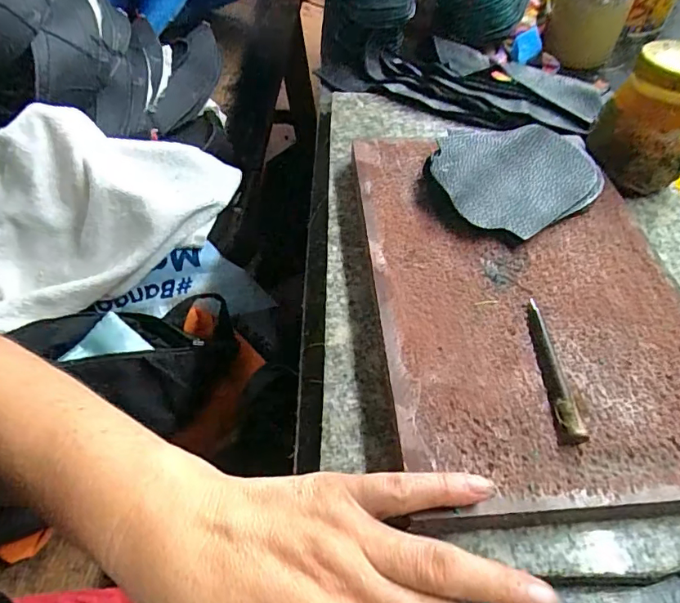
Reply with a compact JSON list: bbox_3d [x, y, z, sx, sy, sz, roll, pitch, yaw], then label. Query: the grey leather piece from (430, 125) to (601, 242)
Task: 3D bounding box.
[{"bbox_3d":[0.124,-0.085,0.340,0.121,0.024,0.084,-17,53,-16],"label":"grey leather piece"}]

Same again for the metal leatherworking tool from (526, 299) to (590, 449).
[{"bbox_3d":[0.108,0.032,0.253,0.010,0.009,0.083,2,50,0],"label":"metal leatherworking tool"}]

